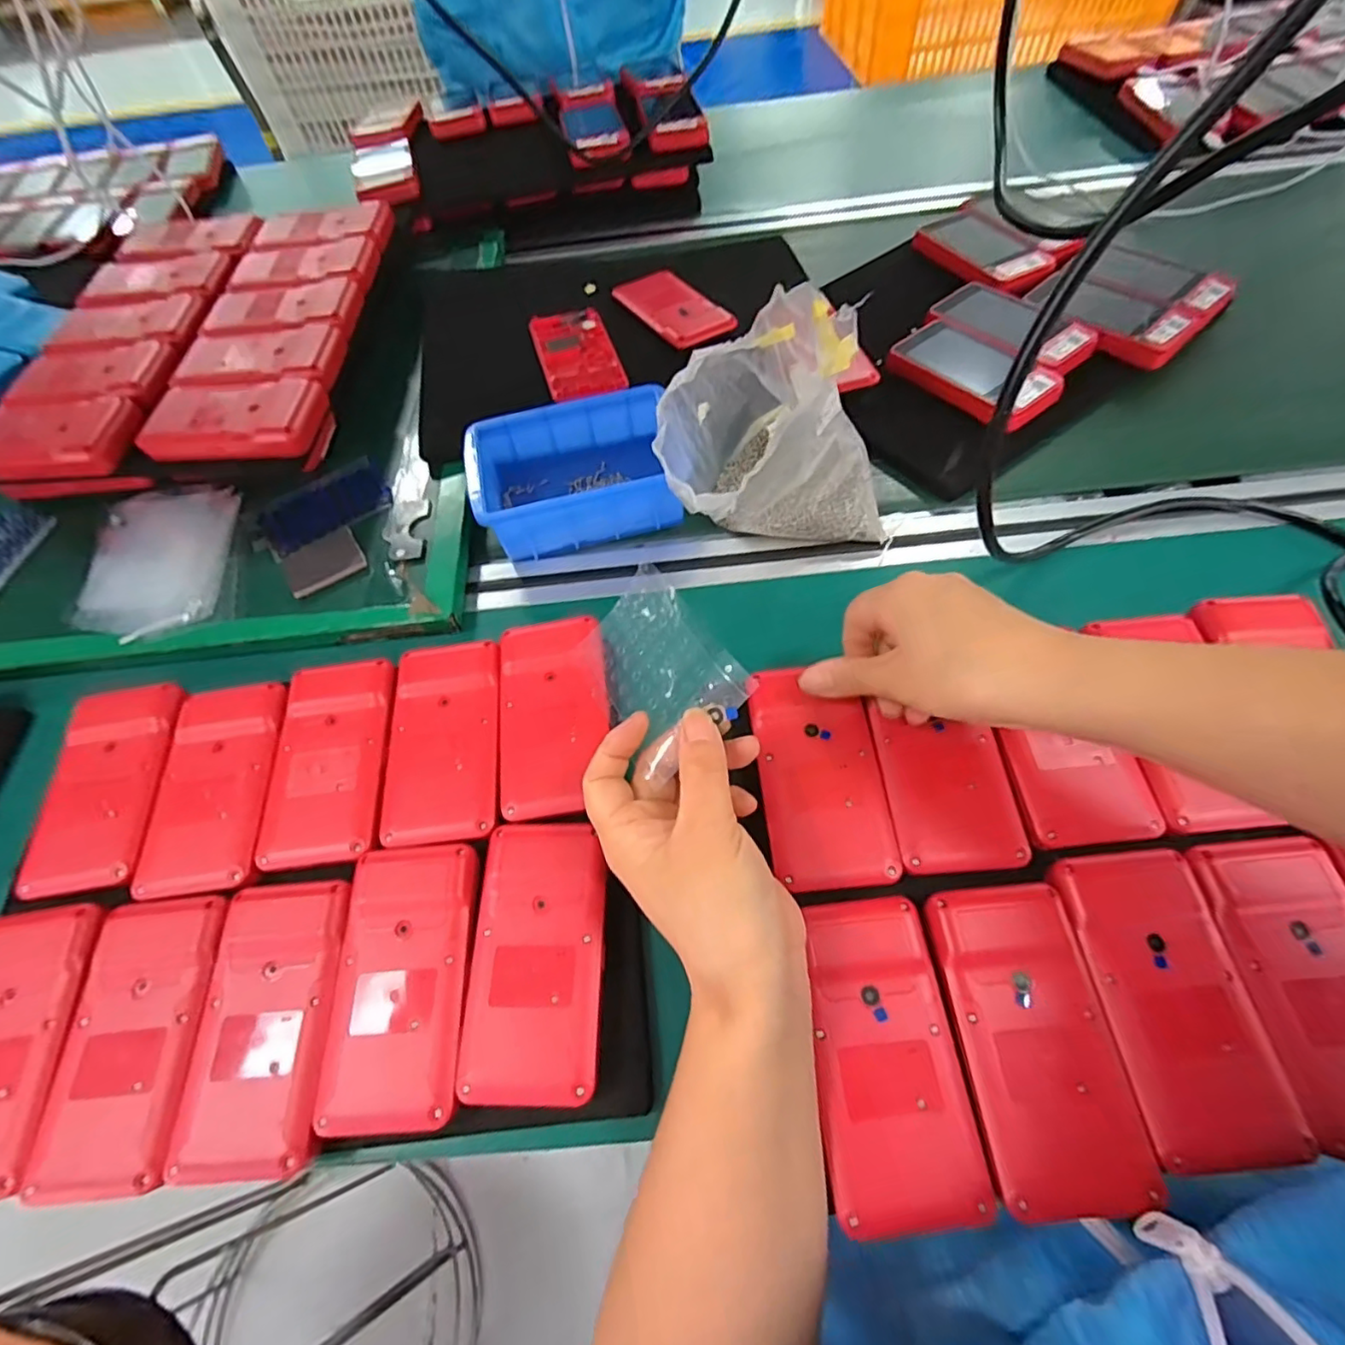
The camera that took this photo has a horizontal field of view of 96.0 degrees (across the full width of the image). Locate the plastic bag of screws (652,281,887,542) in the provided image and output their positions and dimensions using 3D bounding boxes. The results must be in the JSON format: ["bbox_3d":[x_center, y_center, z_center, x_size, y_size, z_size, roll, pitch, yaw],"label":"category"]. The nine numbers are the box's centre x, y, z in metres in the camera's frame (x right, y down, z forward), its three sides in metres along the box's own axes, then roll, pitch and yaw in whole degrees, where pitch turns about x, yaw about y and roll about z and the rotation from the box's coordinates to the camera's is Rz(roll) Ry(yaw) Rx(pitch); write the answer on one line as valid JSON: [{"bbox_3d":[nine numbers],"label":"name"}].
[{"bbox_3d":[0.065,-0.151,0.379,0.157,0.131,0.109,-17,61,-5],"label":"plastic bag of screws"}]

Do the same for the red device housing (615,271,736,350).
[{"bbox_3d":[-0.001,-0.327,0.540,0.064,0.008,0.131,-30,63,-12],"label":"red device housing"}]

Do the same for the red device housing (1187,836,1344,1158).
[{"bbox_3d":[0.277,0.131,0.256,0.061,0.014,0.115,-6,60,1],"label":"red device housing"}]

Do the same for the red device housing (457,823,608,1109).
[{"bbox_3d":[-0.064,0.133,0.288,0.062,0.013,0.119,-2,61,4],"label":"red device housing"}]

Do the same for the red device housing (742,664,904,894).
[{"bbox_3d":[0.077,0.051,0.318,0.061,0.009,0.117,-6,59,-1],"label":"red device housing"}]

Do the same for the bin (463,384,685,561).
[{"bbox_3d":[-0.075,-0.146,0.438,0.134,0.050,0.112,-15,61,-4],"label":"bin"}]

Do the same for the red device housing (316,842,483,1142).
[{"bbox_3d":[-0.129,0.145,0.288,0.063,0.013,0.119,-5,61,2],"label":"red device housing"}]

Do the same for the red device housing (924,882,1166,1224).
[{"bbox_3d":[0.155,0.154,0.258,0.061,0.012,0.117,-7,60,1],"label":"red device housing"}]

